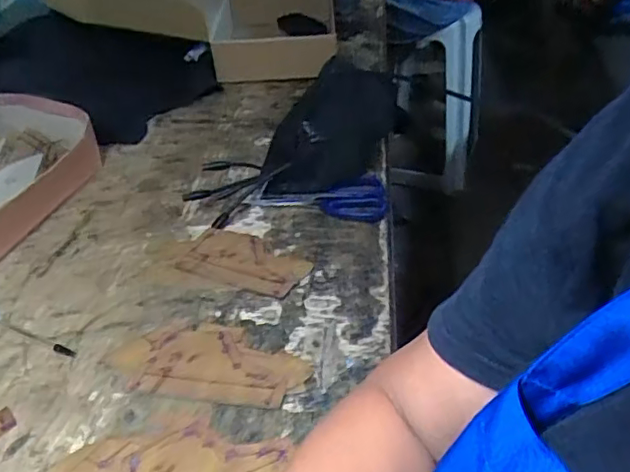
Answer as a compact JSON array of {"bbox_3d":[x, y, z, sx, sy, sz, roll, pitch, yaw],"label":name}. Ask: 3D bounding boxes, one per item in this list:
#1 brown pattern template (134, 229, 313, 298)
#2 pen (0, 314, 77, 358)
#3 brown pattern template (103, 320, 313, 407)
[{"bbox_3d":[-0.097,0.026,0.633,0.176,0.011,0.087,6,40,8],"label":"brown pattern template"},{"bbox_3d":[-0.288,0.091,0.561,0.137,0.008,0.012,15,42,19],"label":"pen"},{"bbox_3d":[-0.096,0.114,0.532,0.177,0.005,0.085,4,40,7],"label":"brown pattern template"}]

